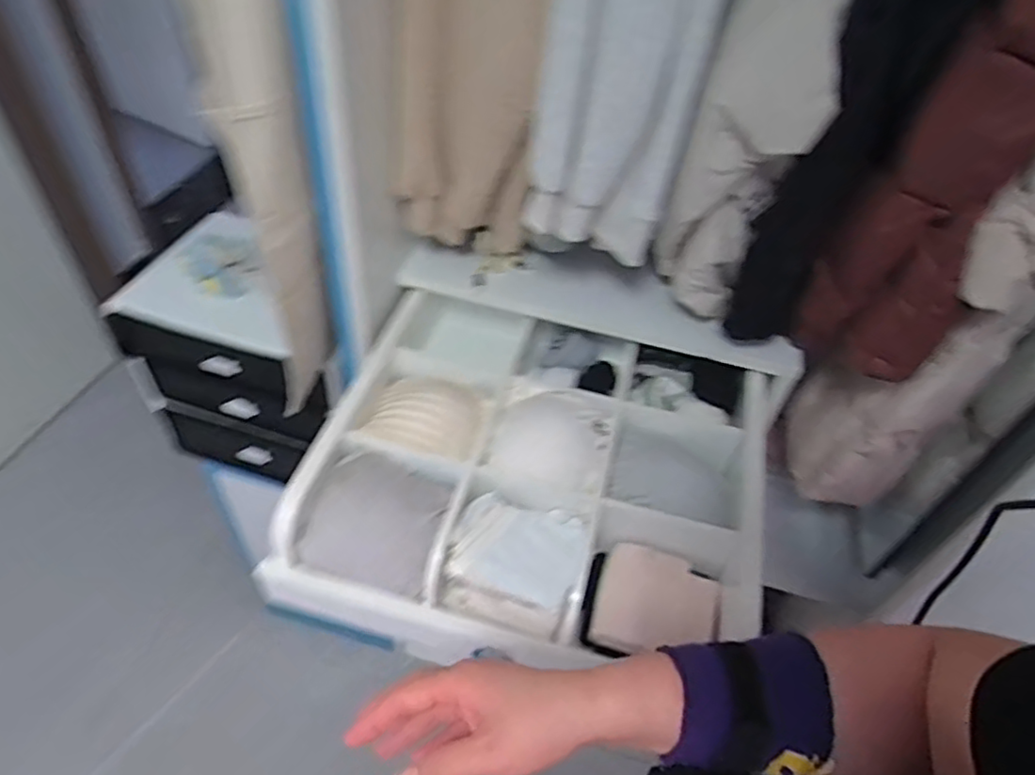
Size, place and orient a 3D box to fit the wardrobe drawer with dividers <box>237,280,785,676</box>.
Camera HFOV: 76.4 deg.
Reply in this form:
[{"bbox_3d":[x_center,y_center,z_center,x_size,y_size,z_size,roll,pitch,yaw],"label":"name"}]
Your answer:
[{"bbox_3d":[0.033,0.076,0.749,0.454,0.141,0.440,15,47,7],"label":"wardrobe drawer with dividers"}]

